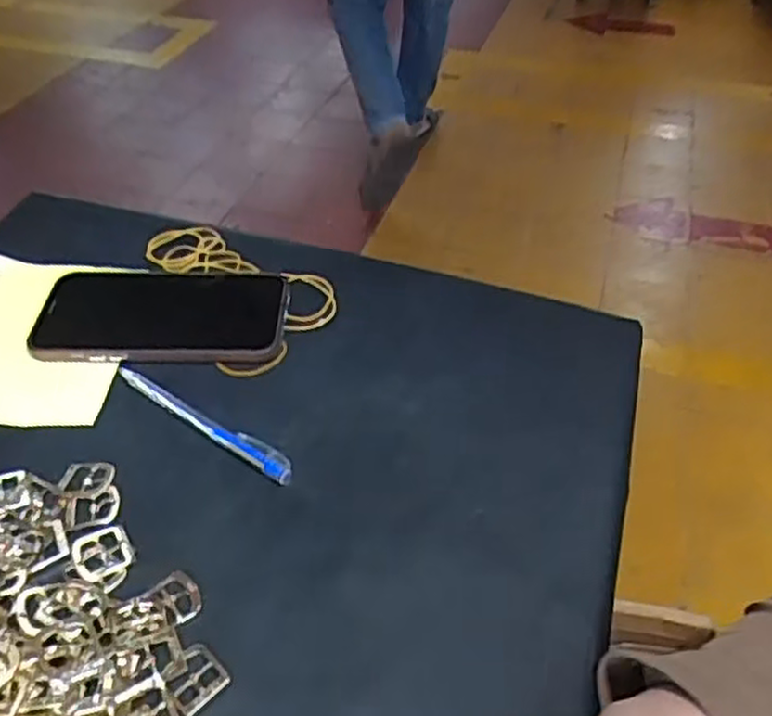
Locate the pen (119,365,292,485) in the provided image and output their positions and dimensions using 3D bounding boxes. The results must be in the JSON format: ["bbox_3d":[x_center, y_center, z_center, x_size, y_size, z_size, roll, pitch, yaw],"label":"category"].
[{"bbox_3d":[-0.108,0.036,0.431,0.133,0.008,0.014,25,48,23],"label":"pen"}]

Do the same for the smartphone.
[{"bbox_3d":[-0.149,-0.031,0.500,0.159,0.018,0.086,0,43,0],"label":"smartphone"}]

